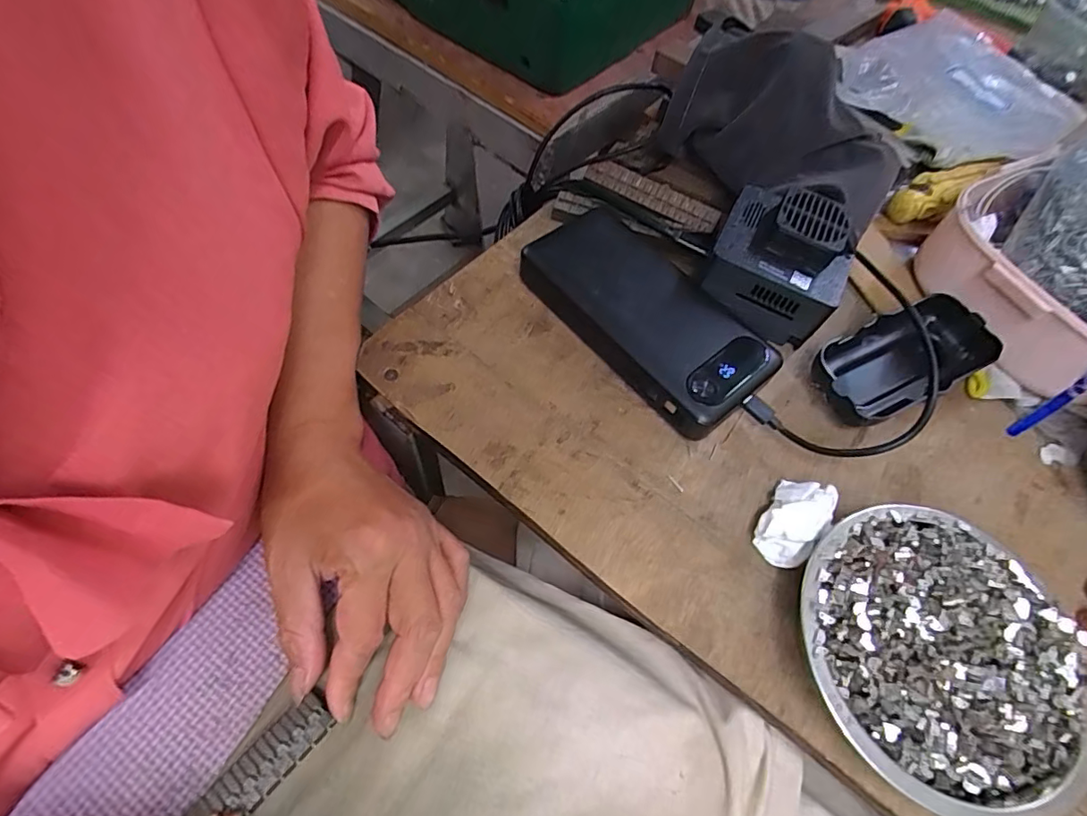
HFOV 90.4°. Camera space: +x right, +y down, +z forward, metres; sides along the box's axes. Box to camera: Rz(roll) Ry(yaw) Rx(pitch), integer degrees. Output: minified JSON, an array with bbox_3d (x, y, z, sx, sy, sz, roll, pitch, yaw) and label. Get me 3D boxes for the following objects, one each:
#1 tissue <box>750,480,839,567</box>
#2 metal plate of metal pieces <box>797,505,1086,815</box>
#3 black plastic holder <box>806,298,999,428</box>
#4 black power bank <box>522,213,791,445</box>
[{"bbox_3d":[0.123,0.056,0.266,0.026,0.021,0.042,35,64,14],"label":"tissue"},{"bbox_3d":[0.171,0.107,0.238,0.116,0.031,0.117,2,61,-4],"label":"metal plate of metal pieces"},{"bbox_3d":[0.209,-0.027,0.314,0.101,0.024,0.051,-23,66,-17],"label":"black plastic holder"},{"bbox_3d":[0.059,-0.057,0.316,0.070,0.026,0.152,-35,69,-22],"label":"black power bank"}]

